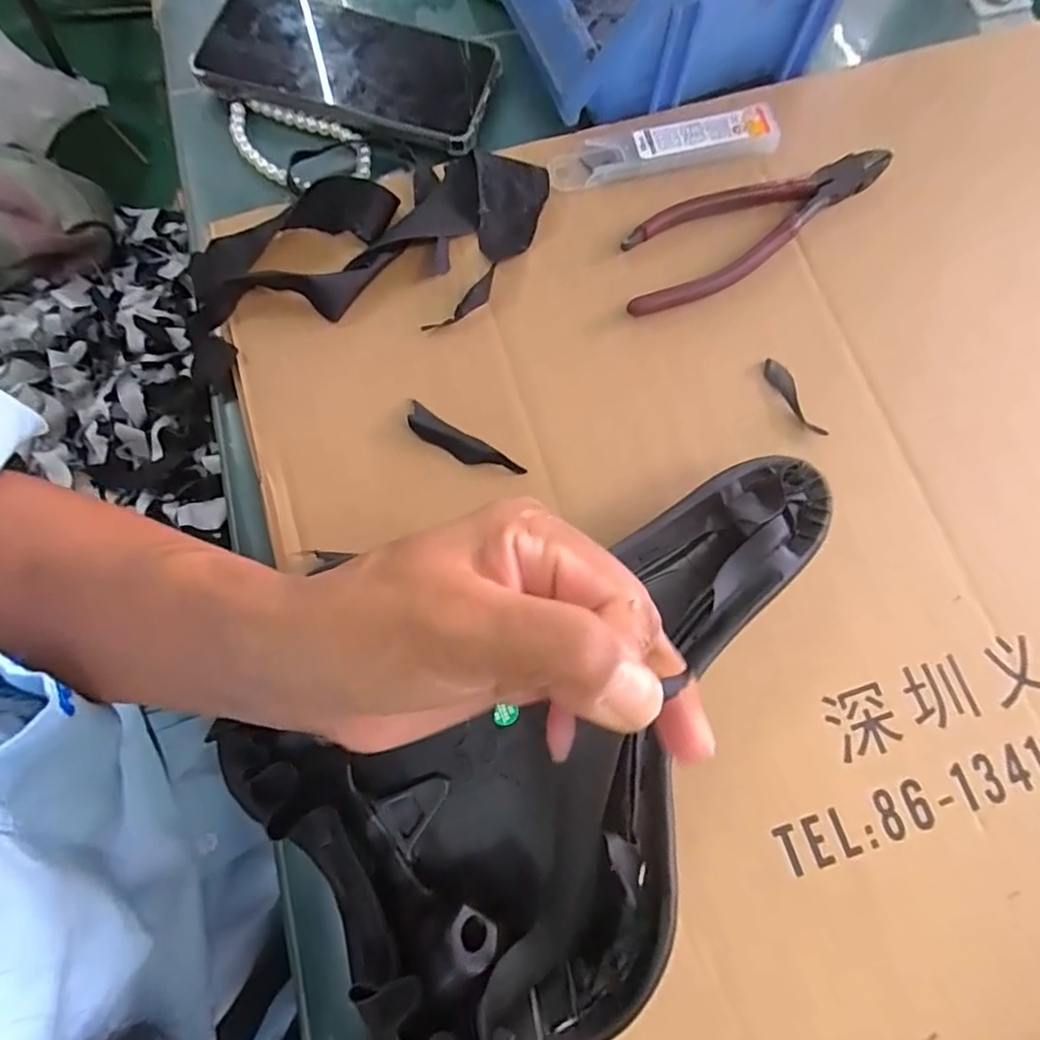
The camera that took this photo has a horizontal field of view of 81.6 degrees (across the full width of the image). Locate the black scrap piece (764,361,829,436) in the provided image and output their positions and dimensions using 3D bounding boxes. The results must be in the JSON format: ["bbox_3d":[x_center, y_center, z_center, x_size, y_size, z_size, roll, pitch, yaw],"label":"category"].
[{"bbox_3d":[0.135,-0.060,0.294,0.009,0.004,0.045,-30,78,-8],"label":"black scrap piece"}]

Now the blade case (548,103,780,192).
[{"bbox_3d":[0.078,-0.203,0.327,0.128,0.009,0.028,-15,76,-4],"label":"blade case"}]

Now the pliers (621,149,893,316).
[{"bbox_3d":[0.124,-0.158,0.318,0.168,0.007,0.051,-27,78,-7],"label":"pliers"}]

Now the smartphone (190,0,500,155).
[{"bbox_3d":[-0.098,-0.262,0.343,0.161,0.014,0.082,14,76,3],"label":"smartphone"}]

